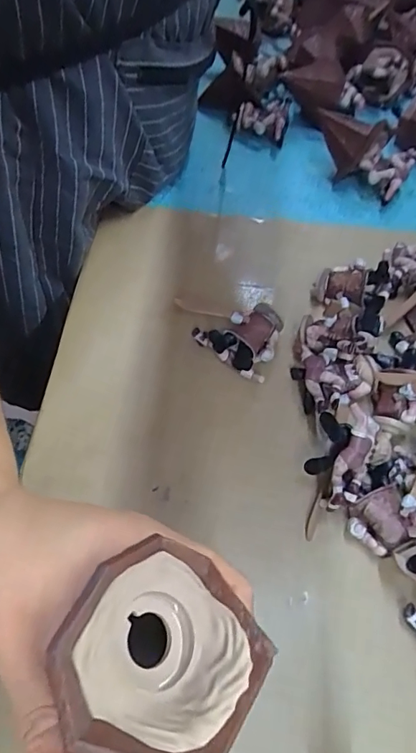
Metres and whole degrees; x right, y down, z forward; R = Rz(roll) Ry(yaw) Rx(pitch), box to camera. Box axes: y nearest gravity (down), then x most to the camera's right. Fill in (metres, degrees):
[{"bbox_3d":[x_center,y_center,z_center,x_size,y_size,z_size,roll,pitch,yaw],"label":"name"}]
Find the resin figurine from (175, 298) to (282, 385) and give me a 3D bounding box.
[{"bbox_3d":[0.013,-0.035,0.365,0.080,0.028,0.053,21,60,10],"label":"resin figurine"}]

